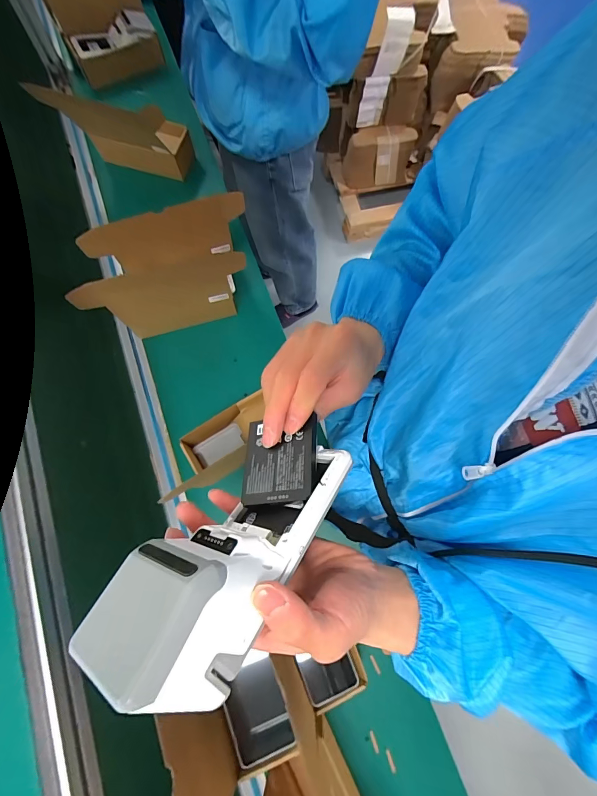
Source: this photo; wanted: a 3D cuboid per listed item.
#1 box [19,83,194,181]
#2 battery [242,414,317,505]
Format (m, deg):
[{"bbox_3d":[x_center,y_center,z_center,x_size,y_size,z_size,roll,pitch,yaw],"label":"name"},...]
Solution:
[{"bbox_3d":[-0.398,-0.619,0.827,0.266,0.191,0.108,6,73,-1],"label":"box"},{"bbox_3d":[-0.015,0.049,0.295,0.062,0.009,0.072,-12,58,20],"label":"battery"}]

